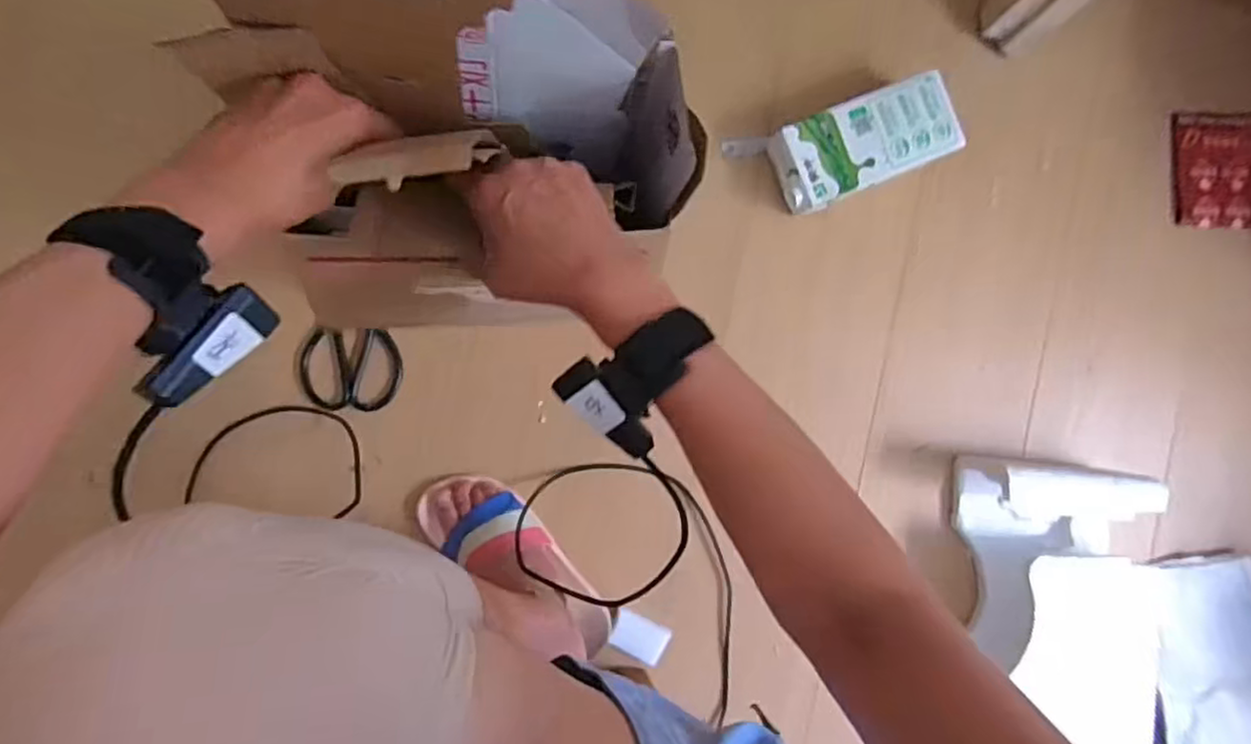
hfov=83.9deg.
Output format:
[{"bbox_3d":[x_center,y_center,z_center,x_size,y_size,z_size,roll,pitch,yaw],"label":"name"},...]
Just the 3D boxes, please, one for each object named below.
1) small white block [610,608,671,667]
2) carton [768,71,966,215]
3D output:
[{"bbox_3d":[0.016,0.289,0.759,0.062,0.011,0.042,25,86,-5],"label":"small white block"},{"bbox_3d":[0.263,-0.255,0.783,0.204,0.060,0.097,-22,91,-7],"label":"carton"}]

